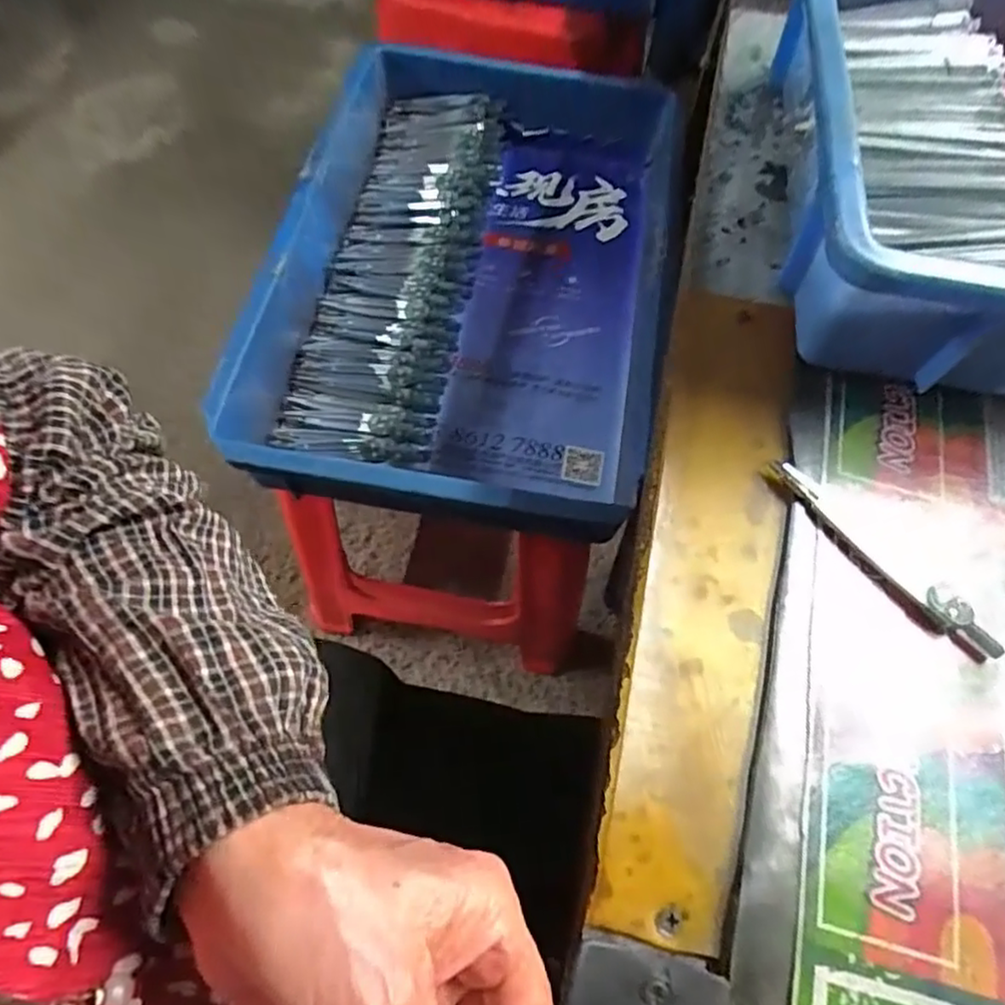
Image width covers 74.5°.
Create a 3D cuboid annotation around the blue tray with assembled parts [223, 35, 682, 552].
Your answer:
[{"bbox_3d":[-0.027,-0.180,0.520,0.308,0.079,0.427,6,64,3],"label":"blue tray with assembled parts"}]

